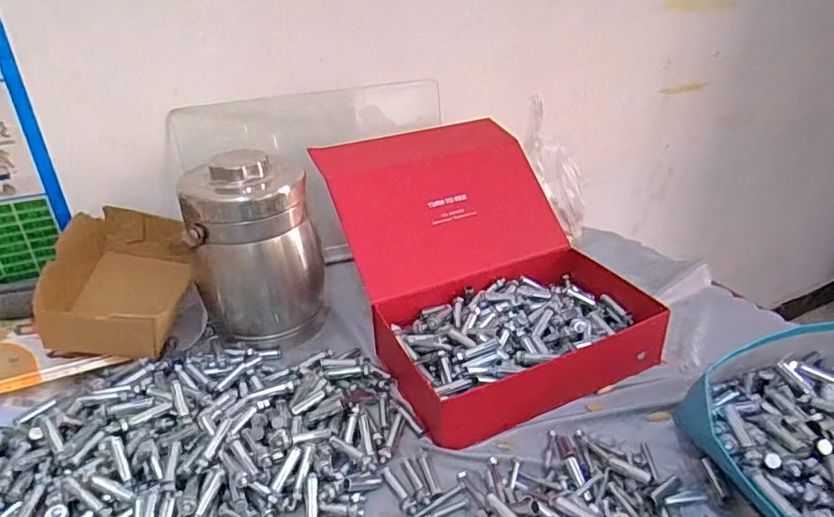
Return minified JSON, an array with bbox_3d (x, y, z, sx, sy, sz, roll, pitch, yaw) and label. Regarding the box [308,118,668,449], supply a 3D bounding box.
[{"bbox_3d":[0.073,-0.010,0.693,0.302,0.189,0.393,-14,33,-20],"label":"box"}]

